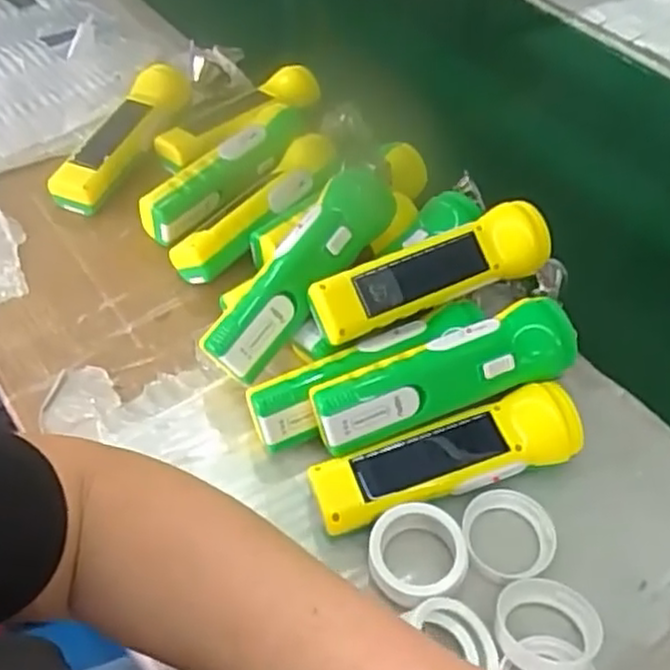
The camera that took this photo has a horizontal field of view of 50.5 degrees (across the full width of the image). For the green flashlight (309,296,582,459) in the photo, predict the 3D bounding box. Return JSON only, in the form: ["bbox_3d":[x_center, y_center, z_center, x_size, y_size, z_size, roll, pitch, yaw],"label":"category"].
[{"bbox_3d":[0.067,0.021,0.431,0.167,0.041,0.042,-17,53,-16],"label":"green flashlight"}]

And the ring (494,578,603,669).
[{"bbox_3d":[0.112,0.156,0.378,0.051,0.015,0.052,1,50,-2],"label":"ring"}]

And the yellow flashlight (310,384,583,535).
[{"bbox_3d":[0.066,0.074,0.424,0.160,0.041,0.044,-13,52,-13],"label":"yellow flashlight"}]

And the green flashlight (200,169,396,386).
[{"bbox_3d":[-0.023,-0.043,0.475,0.058,0.050,0.162,35,78,24],"label":"green flashlight"}]

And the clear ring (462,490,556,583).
[{"bbox_3d":[0.100,0.115,0.409,0.051,0.013,0.054,1,50,-2],"label":"clear ring"}]

